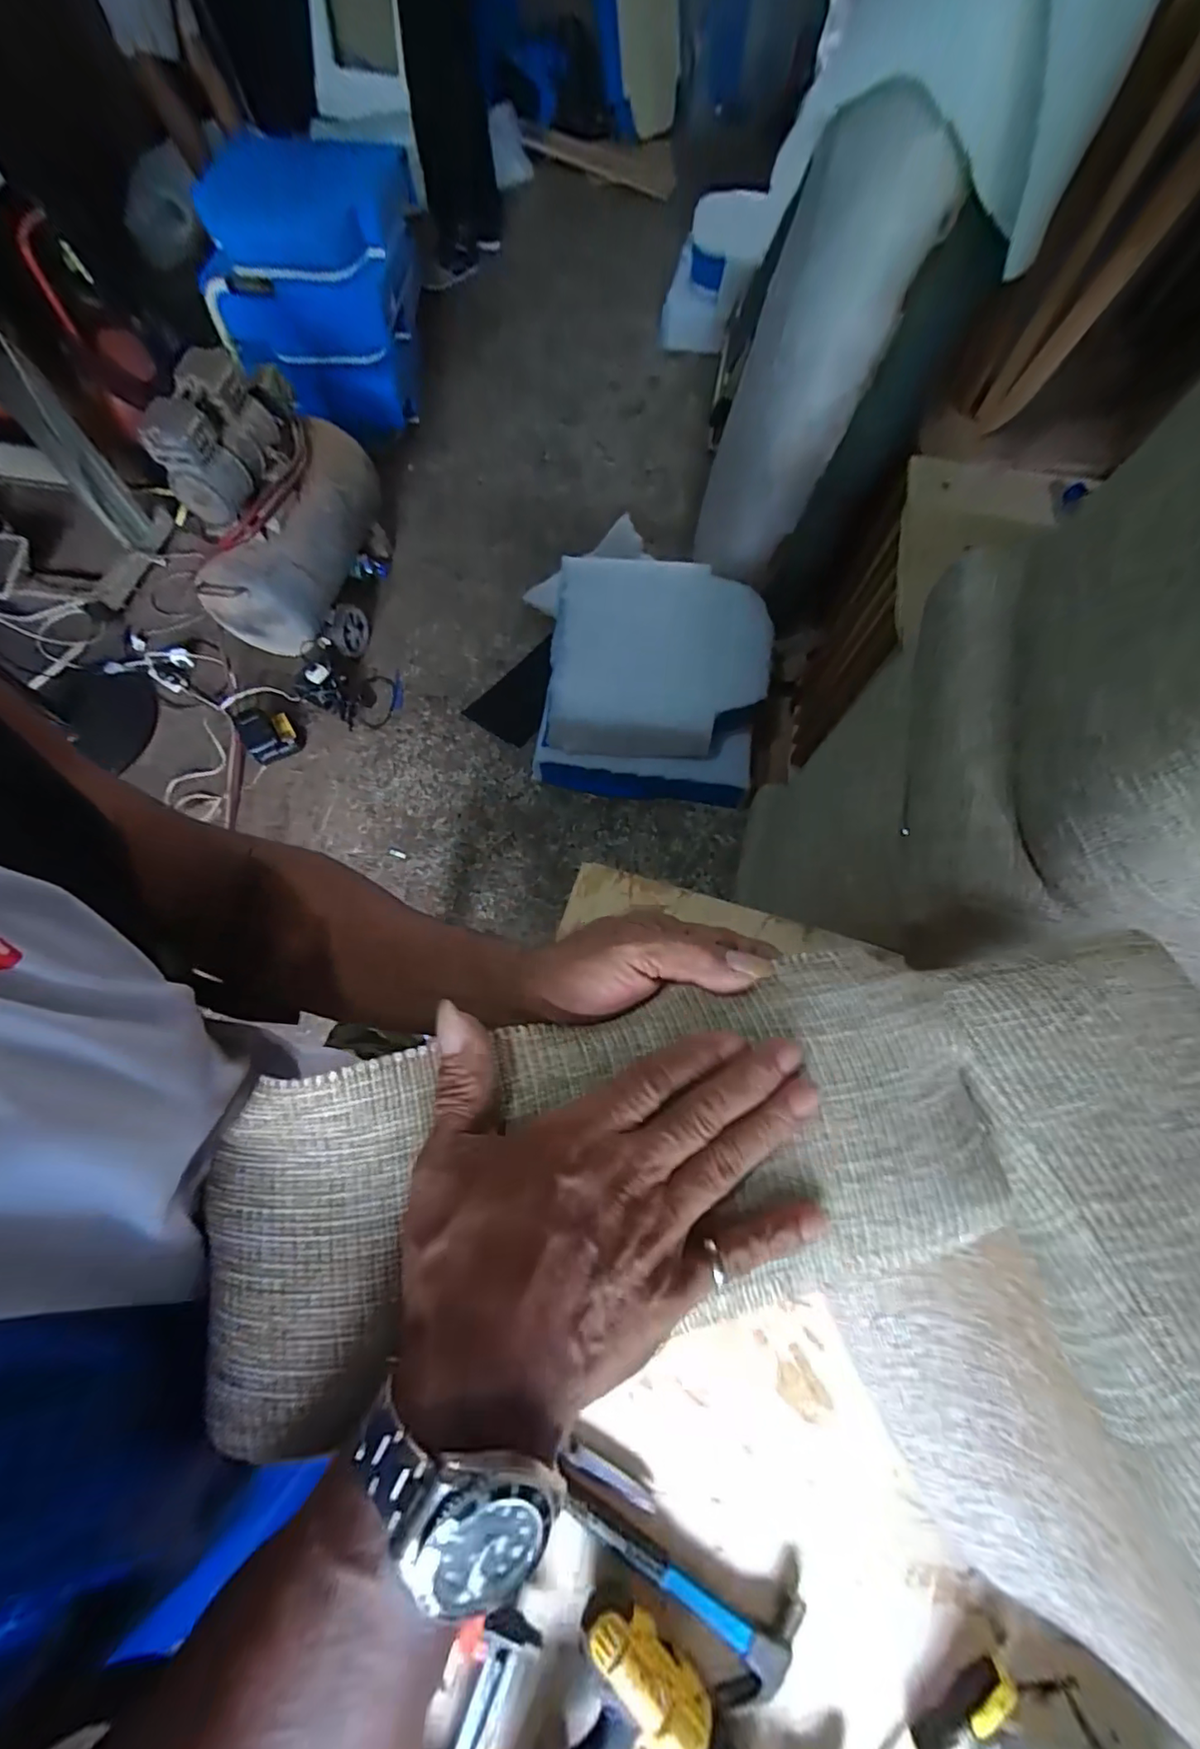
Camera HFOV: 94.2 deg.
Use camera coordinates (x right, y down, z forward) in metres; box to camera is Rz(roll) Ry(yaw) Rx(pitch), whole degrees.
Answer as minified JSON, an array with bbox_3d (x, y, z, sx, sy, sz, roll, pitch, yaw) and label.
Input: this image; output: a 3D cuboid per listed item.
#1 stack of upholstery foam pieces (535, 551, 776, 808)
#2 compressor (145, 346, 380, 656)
[{"bbox_3d":[0.120,-0.488,1.417,0.542,0.267,0.535,7,69,2],"label":"stack of upholstery foam pieces"},{"bbox_3d":[-0.766,-0.911,1.321,0.210,0.430,0.602,12,70,4],"label":"compressor"}]

